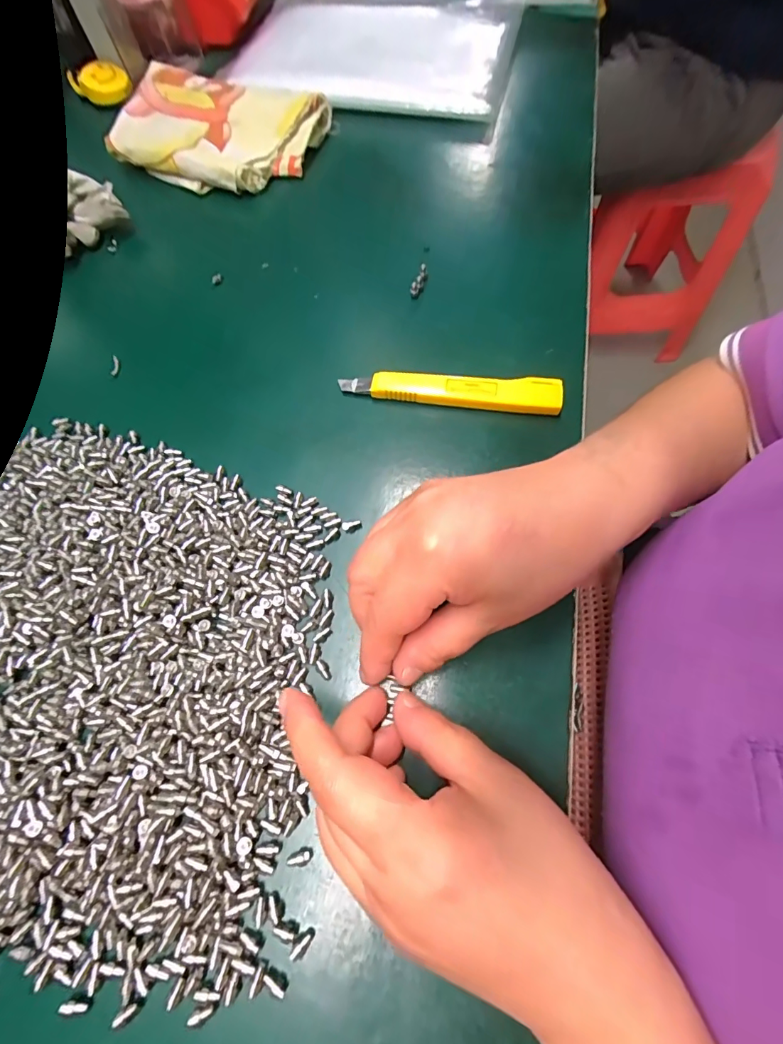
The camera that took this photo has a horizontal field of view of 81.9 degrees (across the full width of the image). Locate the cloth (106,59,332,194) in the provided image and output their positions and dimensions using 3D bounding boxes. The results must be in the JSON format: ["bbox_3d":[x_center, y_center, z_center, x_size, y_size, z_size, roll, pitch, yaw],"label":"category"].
[{"bbox_3d":[-0.143,-0.333,0.379,0.161,0.024,0.121,15,70,9],"label":"cloth"}]

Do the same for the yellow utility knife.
[{"bbox_3d":[0.035,-0.080,0.275,0.131,0.012,0.019,6,69,5],"label":"yellow utility knife"}]

